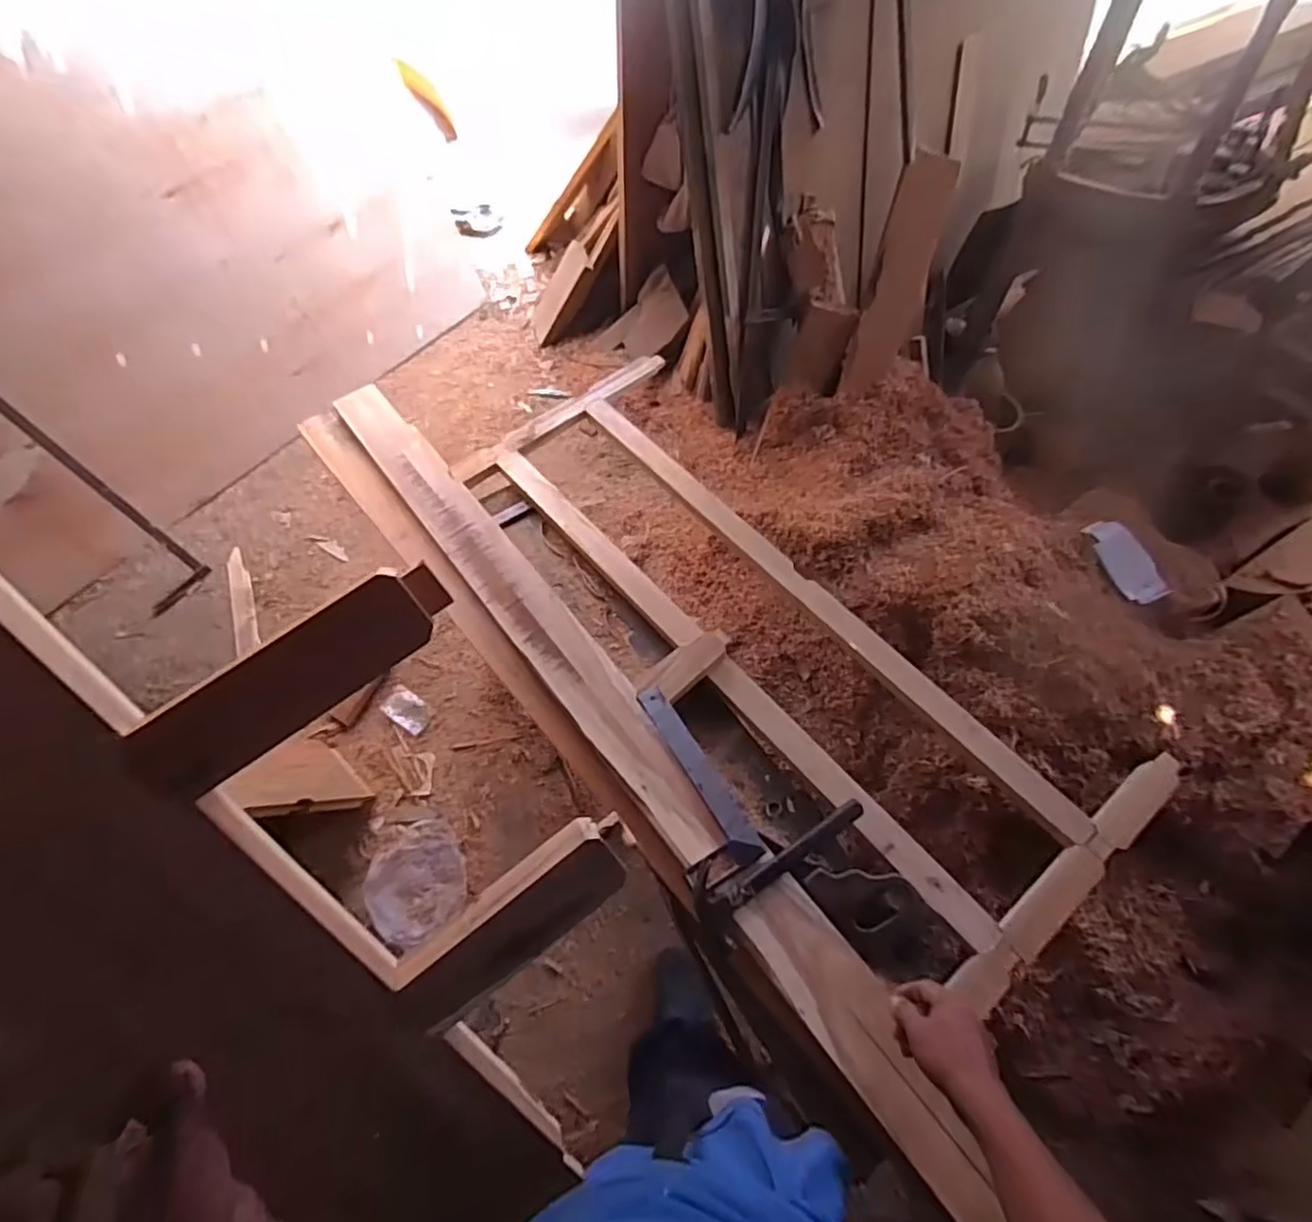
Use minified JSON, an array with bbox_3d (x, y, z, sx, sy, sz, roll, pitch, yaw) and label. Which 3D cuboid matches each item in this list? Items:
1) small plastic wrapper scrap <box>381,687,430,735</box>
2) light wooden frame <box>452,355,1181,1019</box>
[{"bbox_3d":[-0.620,0.250,1.621,0.121,0.017,0.080,31,64,19],"label":"small plastic wrapper scrap"},{"bbox_3d":[0.189,-0.028,1.193,0.517,0.071,1.331,-36,64,-19],"label":"light wooden frame"}]

